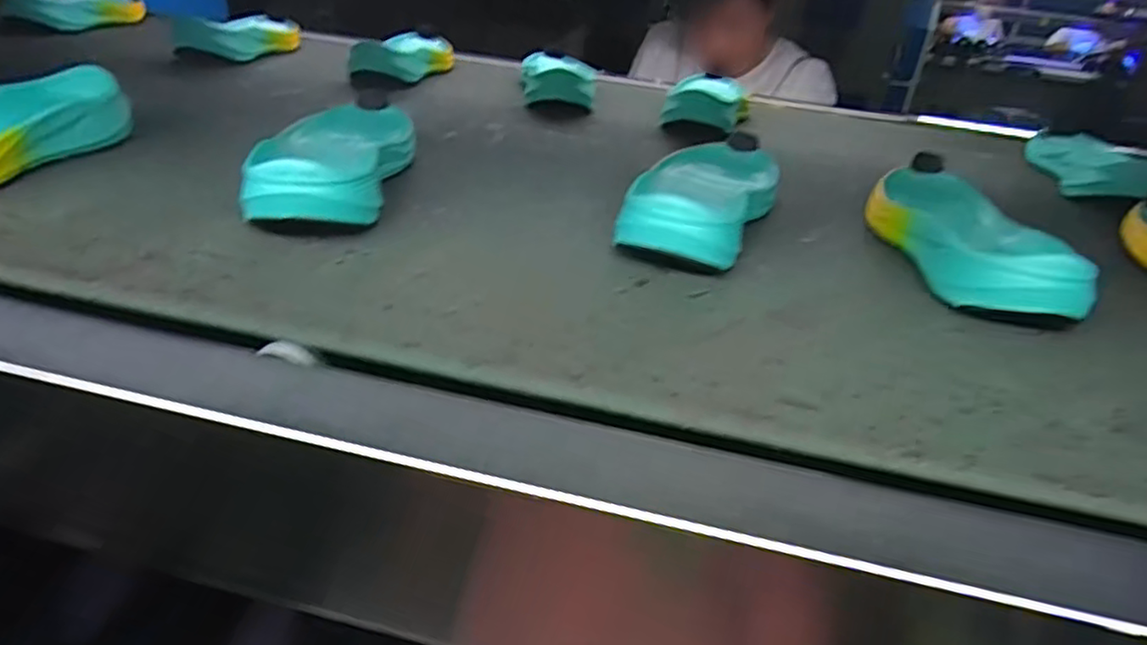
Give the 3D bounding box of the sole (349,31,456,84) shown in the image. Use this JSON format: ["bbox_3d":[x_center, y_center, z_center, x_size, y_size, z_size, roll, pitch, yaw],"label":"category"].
[{"bbox_3d":[-0.201,-0.327,0.808,0.085,0.041,0.211,6,30,0],"label":"sole"}]

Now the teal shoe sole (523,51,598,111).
[{"bbox_3d":[-0.017,-0.298,0.792,0.085,0.037,0.212,3,30,-5],"label":"teal shoe sole"}]

